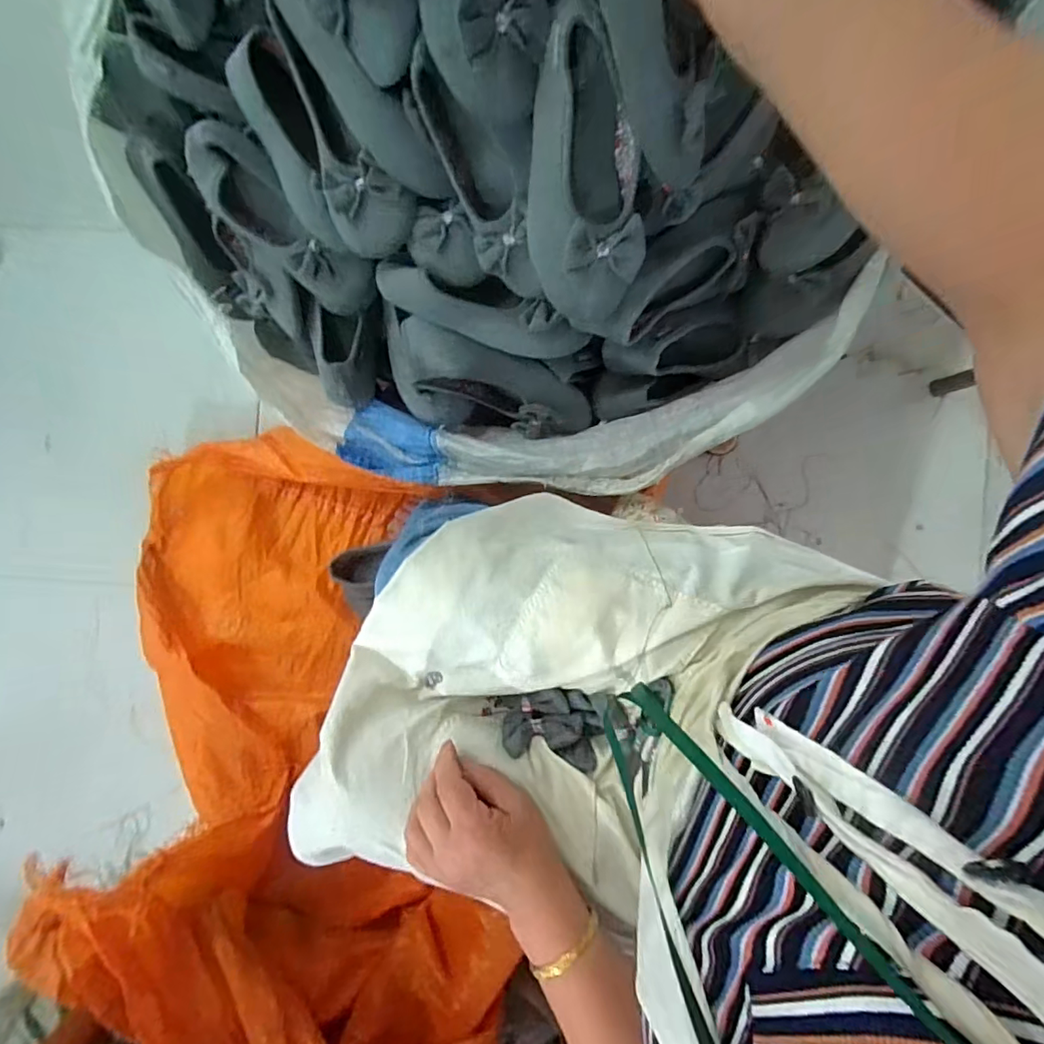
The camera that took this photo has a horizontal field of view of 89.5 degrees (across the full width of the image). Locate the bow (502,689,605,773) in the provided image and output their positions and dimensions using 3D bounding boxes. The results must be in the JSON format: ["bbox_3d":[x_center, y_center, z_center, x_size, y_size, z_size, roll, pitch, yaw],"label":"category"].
[{"bbox_3d":[0.027,0.176,0.462,0.084,0.035,0.063,11,86,8],"label":"bow"}]

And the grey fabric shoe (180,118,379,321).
[{"bbox_3d":[-0.274,-0.344,0.606,0.237,0.055,0.081,44,92,-12],"label":"grey fabric shoe"}]

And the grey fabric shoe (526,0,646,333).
[{"bbox_3d":[0.054,-0.294,0.466,0.100,0.061,0.227,-4,114,7],"label":"grey fabric shoe"}]

